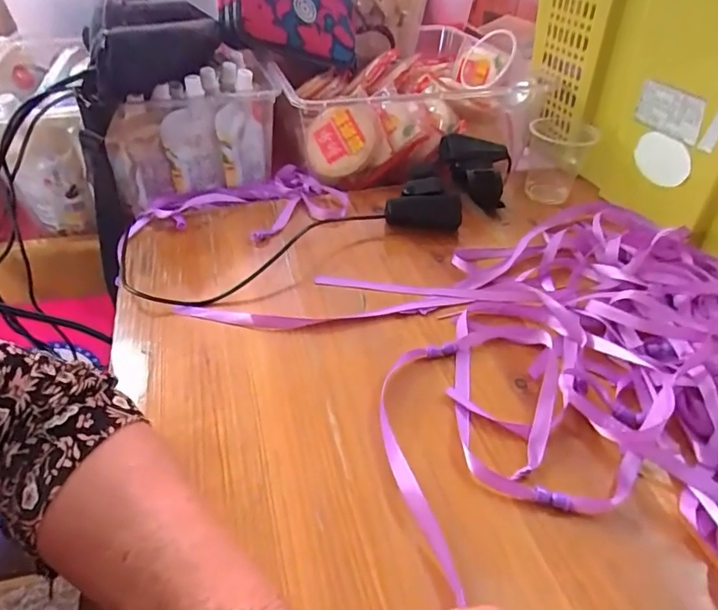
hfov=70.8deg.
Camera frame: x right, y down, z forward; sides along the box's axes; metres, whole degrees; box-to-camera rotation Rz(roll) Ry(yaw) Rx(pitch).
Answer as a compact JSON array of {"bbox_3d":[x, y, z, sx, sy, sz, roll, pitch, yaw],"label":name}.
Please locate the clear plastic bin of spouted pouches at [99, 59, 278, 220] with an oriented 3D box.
[{"bbox_3d":[-0.166,-0.179,0.534,0.177,0.102,0.077,-23,46,-25],"label":"clear plastic bin of spouted pouches"}]

